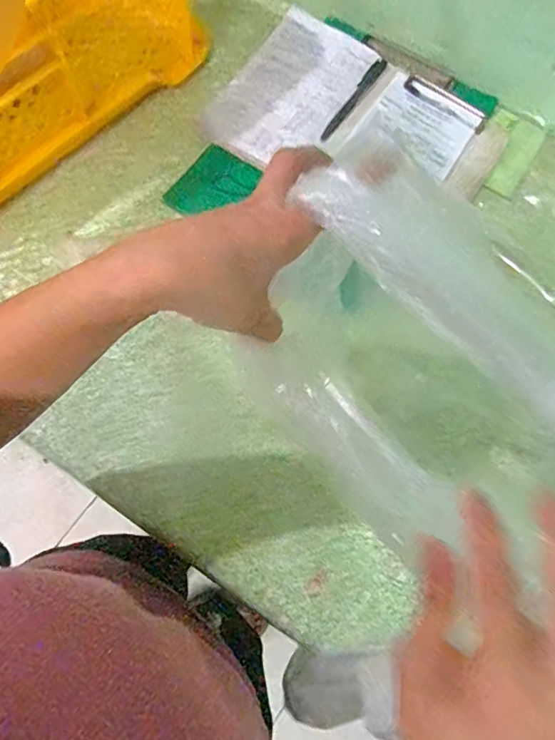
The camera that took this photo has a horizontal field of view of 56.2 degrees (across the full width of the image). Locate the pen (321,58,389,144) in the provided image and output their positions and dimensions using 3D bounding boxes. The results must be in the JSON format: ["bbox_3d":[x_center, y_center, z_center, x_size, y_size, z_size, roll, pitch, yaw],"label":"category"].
[{"bbox_3d":[0.085,-0.299,0.572,0.014,0.010,0.128,34,73,8],"label":"pen"}]

